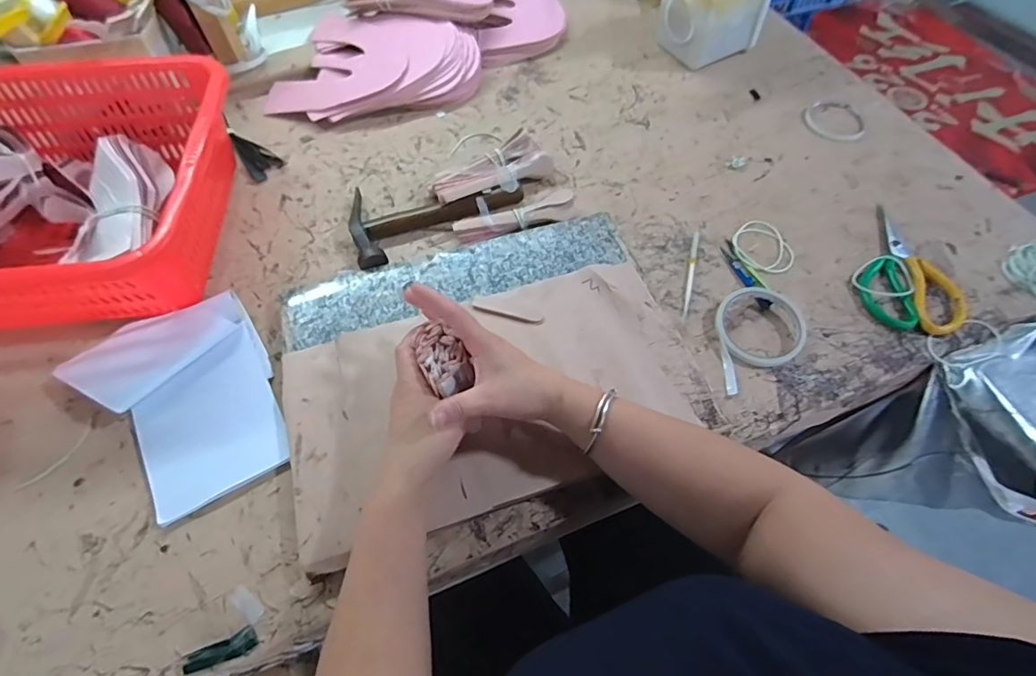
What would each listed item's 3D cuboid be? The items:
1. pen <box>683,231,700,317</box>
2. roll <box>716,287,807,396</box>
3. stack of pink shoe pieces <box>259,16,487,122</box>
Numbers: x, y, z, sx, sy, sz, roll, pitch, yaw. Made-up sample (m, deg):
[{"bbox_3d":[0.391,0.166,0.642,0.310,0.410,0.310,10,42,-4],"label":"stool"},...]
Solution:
[{"bbox_3d":[0.207,-0.080,0.606,0.008,0.004,0.128,15,61,8],"label":"pen"},{"bbox_3d":[0.249,-0.006,0.551,0.122,0.020,0.093,-27,63,-15],"label":"roll"},{"bbox_3d":[-0.219,-0.403,0.770,0.297,0.066,0.201,16,61,9],"label":"stack of pink shoe pieces"}]

